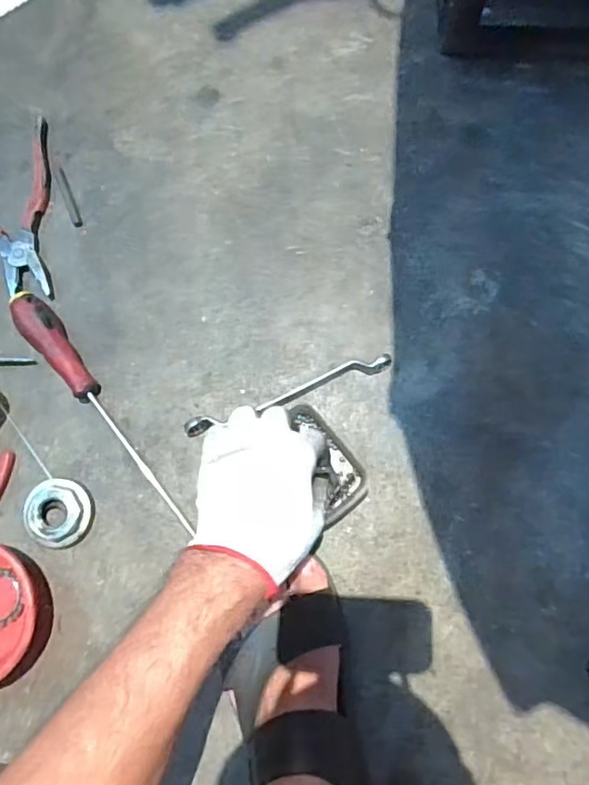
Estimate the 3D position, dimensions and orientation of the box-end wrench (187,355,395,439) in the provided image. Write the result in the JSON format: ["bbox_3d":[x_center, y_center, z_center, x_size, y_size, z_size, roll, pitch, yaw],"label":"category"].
[{"bbox_3d":[-0.006,0.000,0.530,0.196,0.014,0.019,-20,79,-4],"label":"box-end wrench"}]

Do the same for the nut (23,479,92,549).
[{"bbox_3d":[-0.209,0.107,0.515,0.053,0.021,0.058,0,79,1],"label":"nut"}]

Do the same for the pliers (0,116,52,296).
[{"bbox_3d":[-0.288,-0.179,0.569,0.101,0.009,0.182,-10,79,-1],"label":"pliers"}]

